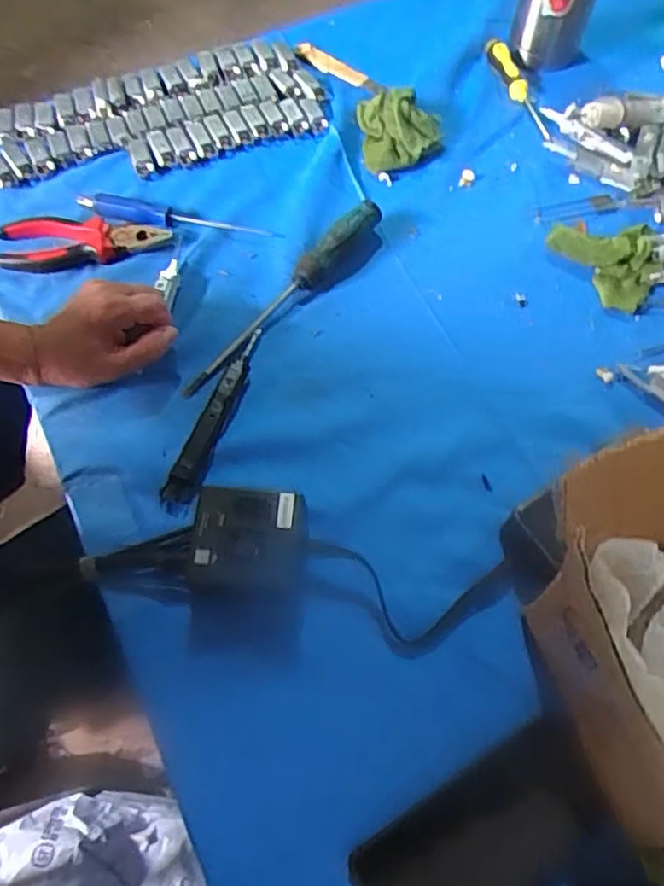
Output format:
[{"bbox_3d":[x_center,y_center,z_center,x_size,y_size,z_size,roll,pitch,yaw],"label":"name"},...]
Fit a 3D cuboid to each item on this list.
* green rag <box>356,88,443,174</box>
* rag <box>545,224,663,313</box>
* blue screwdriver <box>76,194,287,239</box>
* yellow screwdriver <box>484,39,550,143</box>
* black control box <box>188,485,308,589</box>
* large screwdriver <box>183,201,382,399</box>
[{"bbox_3d":[0.069,-0.329,0.675,0.080,0.037,0.097,-7,65,-4],"label":"green rag"},{"bbox_3d":[0.251,-0.163,0.605,0.094,0.028,0.082,-2,65,-2],"label":"rag"},{"bbox_3d":[-0.147,-0.214,0.624,0.194,0.014,0.025,9,65,3],"label":"blue screwdriver"},{"bbox_3d":[0.201,-0.381,0.702,0.022,0.020,0.143,-18,67,-10],"label":"yellow screwdriver"},{"bbox_3d":[-0.060,0.069,0.479,0.080,0.045,0.062,4,65,0],"label":"black control box"},{"bbox_3d":[-0.039,-0.132,0.583,0.026,0.033,0.244,38,70,15],"label":"large screwdriver"}]

